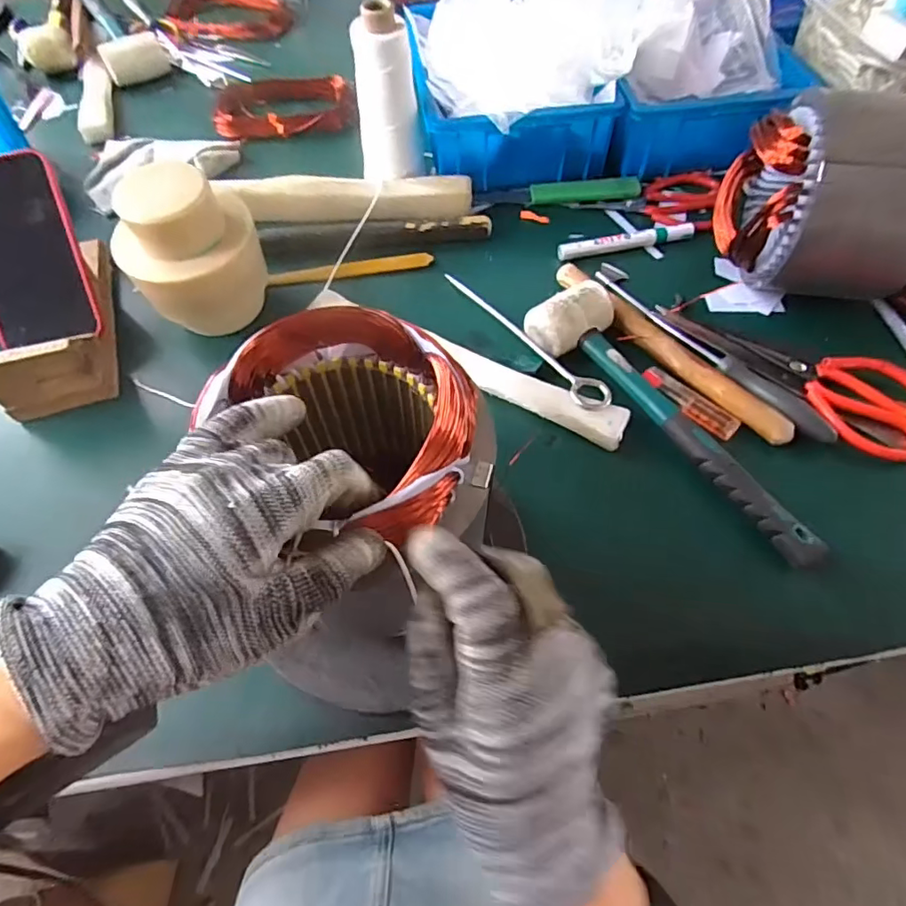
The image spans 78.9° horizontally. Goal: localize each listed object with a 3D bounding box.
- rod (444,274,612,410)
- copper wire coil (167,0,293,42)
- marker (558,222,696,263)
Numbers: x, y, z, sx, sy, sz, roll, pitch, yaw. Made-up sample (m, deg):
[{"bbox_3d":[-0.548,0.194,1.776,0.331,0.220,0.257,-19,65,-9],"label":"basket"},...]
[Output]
[{"bbox_3d":[0.057,-0.109,0.485,0.025,0.008,0.210,-34,64,-18],"label":"rod"},{"bbox_3d":[-0.334,-0.668,0.834,0.192,0.040,0.115,-1,67,-1],"label":"copper wire coil"},{"bbox_3d":[0.177,-0.216,0.560,0.142,0.010,0.018,-12,60,-6],"label":"marker"}]

